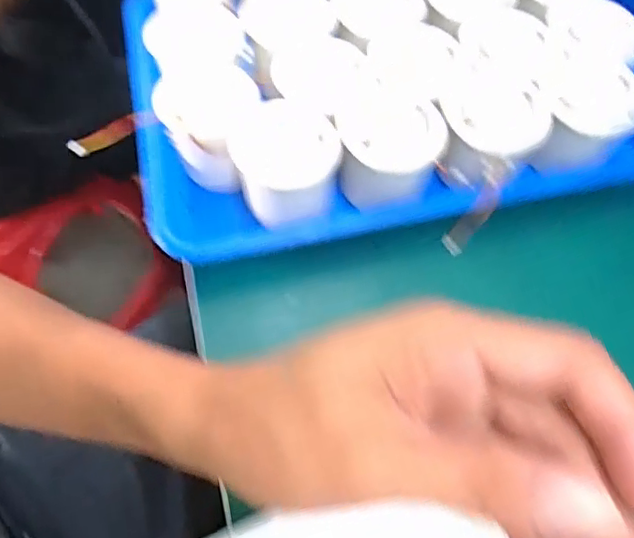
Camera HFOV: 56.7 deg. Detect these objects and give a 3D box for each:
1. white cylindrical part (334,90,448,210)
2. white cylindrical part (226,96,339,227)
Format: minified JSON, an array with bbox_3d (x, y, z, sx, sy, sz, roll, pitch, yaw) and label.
[{"bbox_3d":[0.042,-0.069,0.343,0.059,0.040,0.056,0,60,0],"label":"white cylindrical part"},{"bbox_3d":[-0.017,-0.061,0.335,0.055,0.036,0.059,0,60,0],"label":"white cylindrical part"}]

